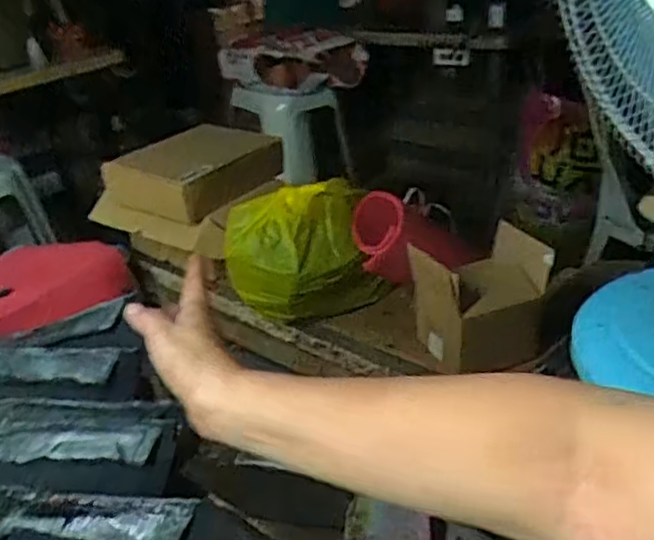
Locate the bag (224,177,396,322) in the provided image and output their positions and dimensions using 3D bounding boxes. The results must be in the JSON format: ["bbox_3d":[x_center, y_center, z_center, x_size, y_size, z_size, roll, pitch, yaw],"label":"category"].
[{"bbox_3d":[-0.032,-0.024,1.087,0.249,0.190,0.152,-11,28,-8],"label":"bag"}]

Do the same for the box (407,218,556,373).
[{"bbox_3d":[0.221,0.041,0.967,0.179,0.161,0.136,-9,28,-4],"label":"box"}]

